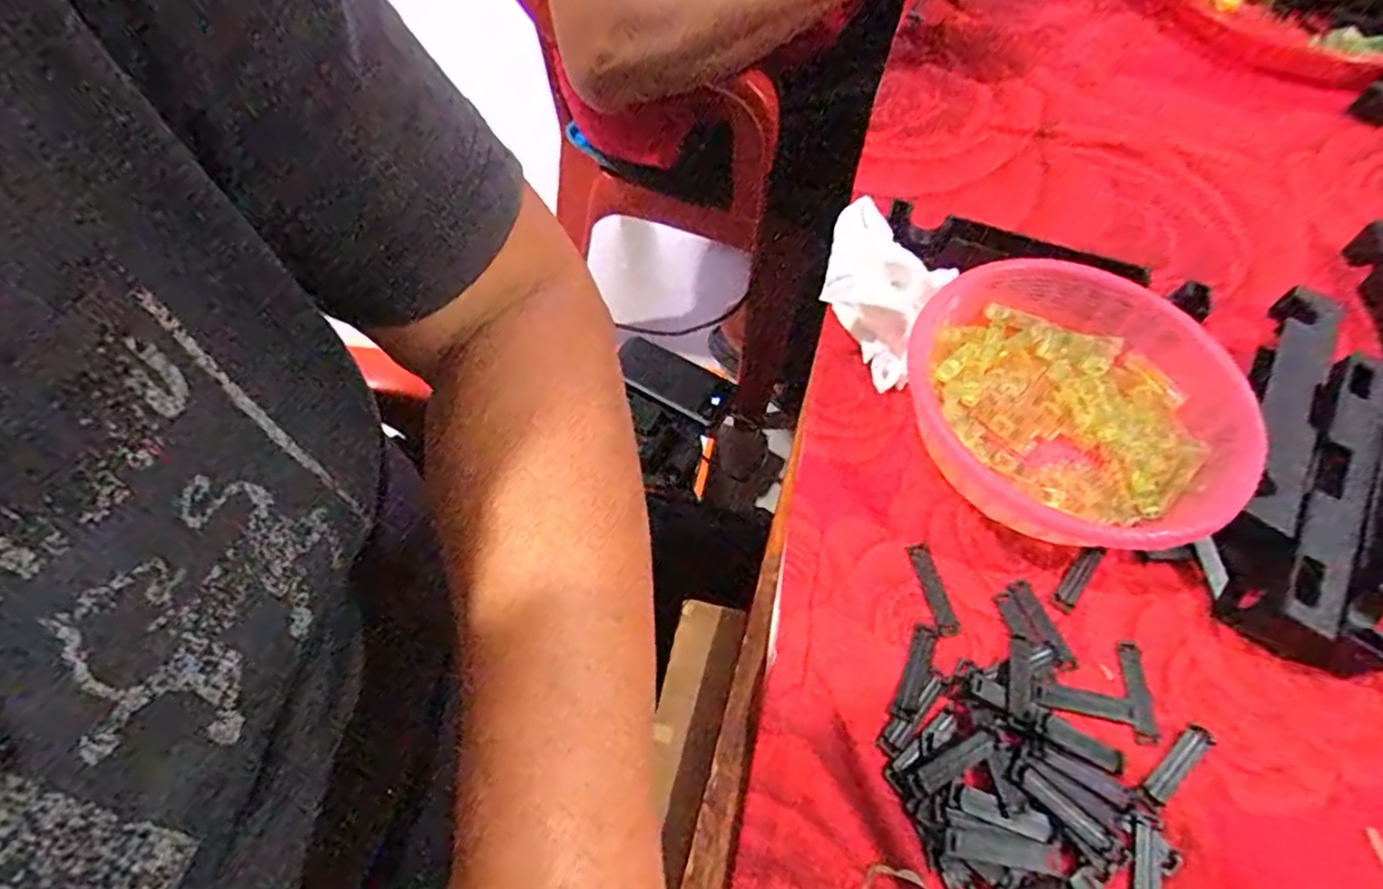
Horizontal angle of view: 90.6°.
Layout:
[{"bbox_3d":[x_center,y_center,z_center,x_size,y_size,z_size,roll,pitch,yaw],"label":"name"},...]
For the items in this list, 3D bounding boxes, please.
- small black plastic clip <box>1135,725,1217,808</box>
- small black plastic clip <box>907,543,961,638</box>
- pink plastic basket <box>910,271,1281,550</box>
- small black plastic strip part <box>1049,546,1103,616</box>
[{"bbox_3d":[0.211,0.139,0.297,0.046,0.004,0.011,-31,66,-20],"label":"small black plastic clip"},{"bbox_3d":[0.119,0.070,0.334,0.011,0.004,0.046,-8,60,-9],"label":"small black plastic clip"},{"bbox_3d":[0.199,-0.019,0.368,0.167,0.049,0.167,2,59,-3],"label":"pink plastic basket"},{"bbox_3d":[0.192,0.066,0.338,0.010,0.007,0.039,37,63,17],"label":"small black plastic strip part"}]

